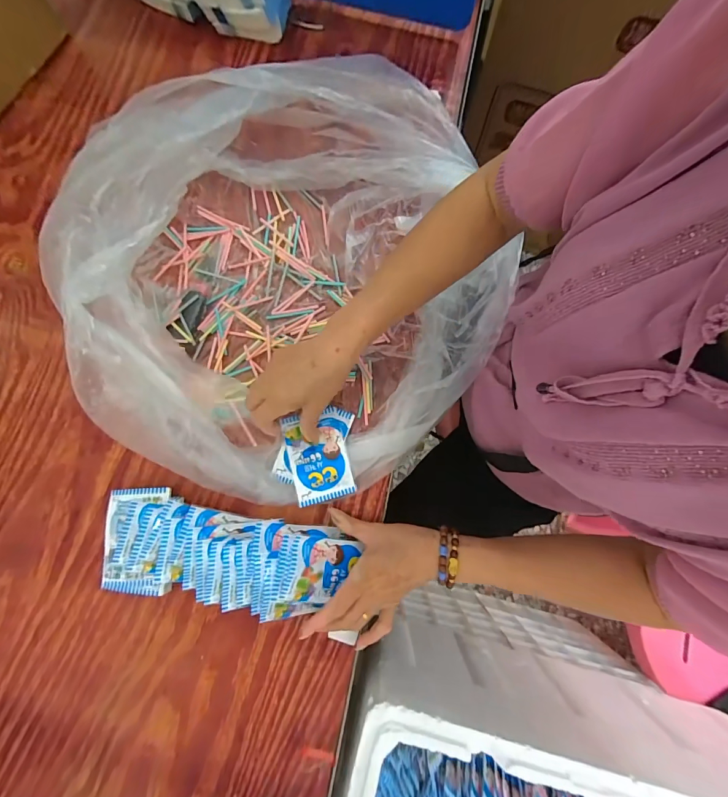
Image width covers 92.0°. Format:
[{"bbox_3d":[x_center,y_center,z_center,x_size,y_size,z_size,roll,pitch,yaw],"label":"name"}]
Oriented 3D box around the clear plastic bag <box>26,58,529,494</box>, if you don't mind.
[{"bbox_3d":[-0.071,-0.137,0.397,0.458,0.138,0.453,-16,80,-2],"label":"clear plastic bag"}]

